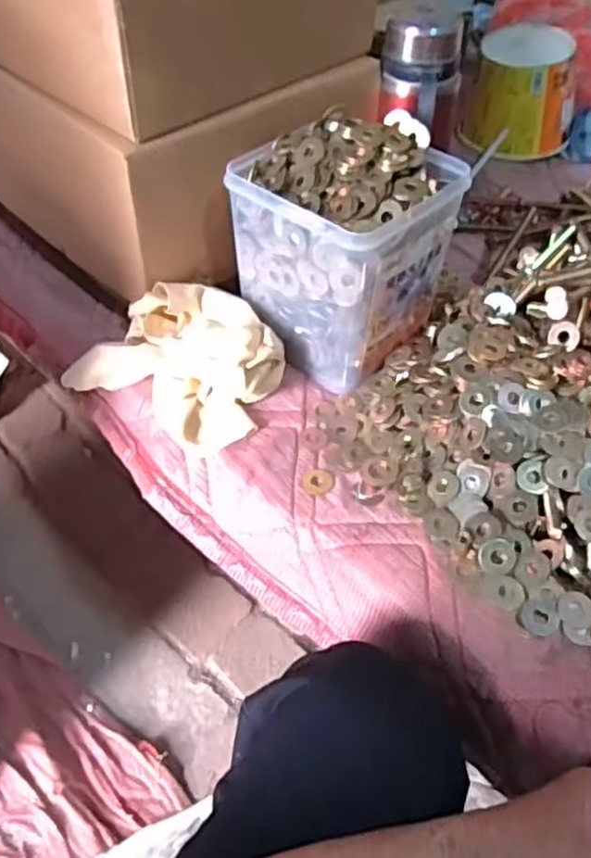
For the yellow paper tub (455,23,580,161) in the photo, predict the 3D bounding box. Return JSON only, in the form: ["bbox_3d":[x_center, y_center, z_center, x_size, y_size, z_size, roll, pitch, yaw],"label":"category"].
[{"bbox_3d":[0.276,-0.405,0.831,0.125,0.109,0.122,15,52,12],"label":"yellow paper tub"}]

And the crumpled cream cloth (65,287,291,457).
[{"bbox_3d":[-0.098,-0.067,0.589,0.178,0.056,0.122,30,56,22],"label":"crumpled cream cloth"}]

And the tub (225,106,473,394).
[{"bbox_3d":[0.043,-0.156,0.585,0.138,0.158,0.143,37,59,26],"label":"tub"}]

